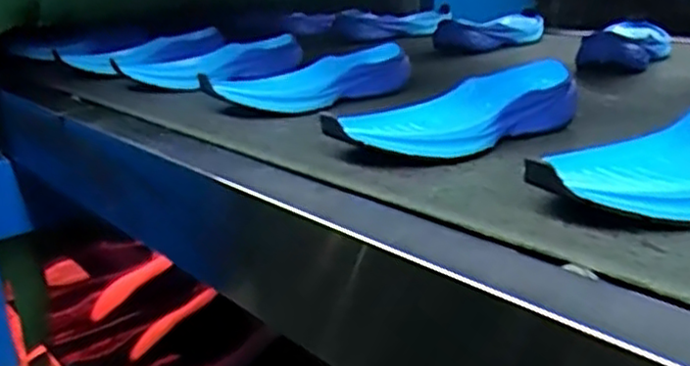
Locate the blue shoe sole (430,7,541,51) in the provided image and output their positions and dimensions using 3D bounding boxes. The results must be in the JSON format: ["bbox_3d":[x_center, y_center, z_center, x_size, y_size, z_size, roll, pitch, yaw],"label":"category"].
[{"bbox_3d":[0.225,-0.220,1.026,0.222,0.038,0.068,-23,27,-37],"label":"blue shoe sole"}]

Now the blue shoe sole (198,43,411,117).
[{"bbox_3d":[-0.030,-0.104,0.710,0.212,0.037,0.073,-17,24,-28],"label":"blue shoe sole"}]

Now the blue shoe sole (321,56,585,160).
[{"bbox_3d":[0.082,-0.056,0.559,0.227,0.038,0.088,-18,24,-30],"label":"blue shoe sole"}]

